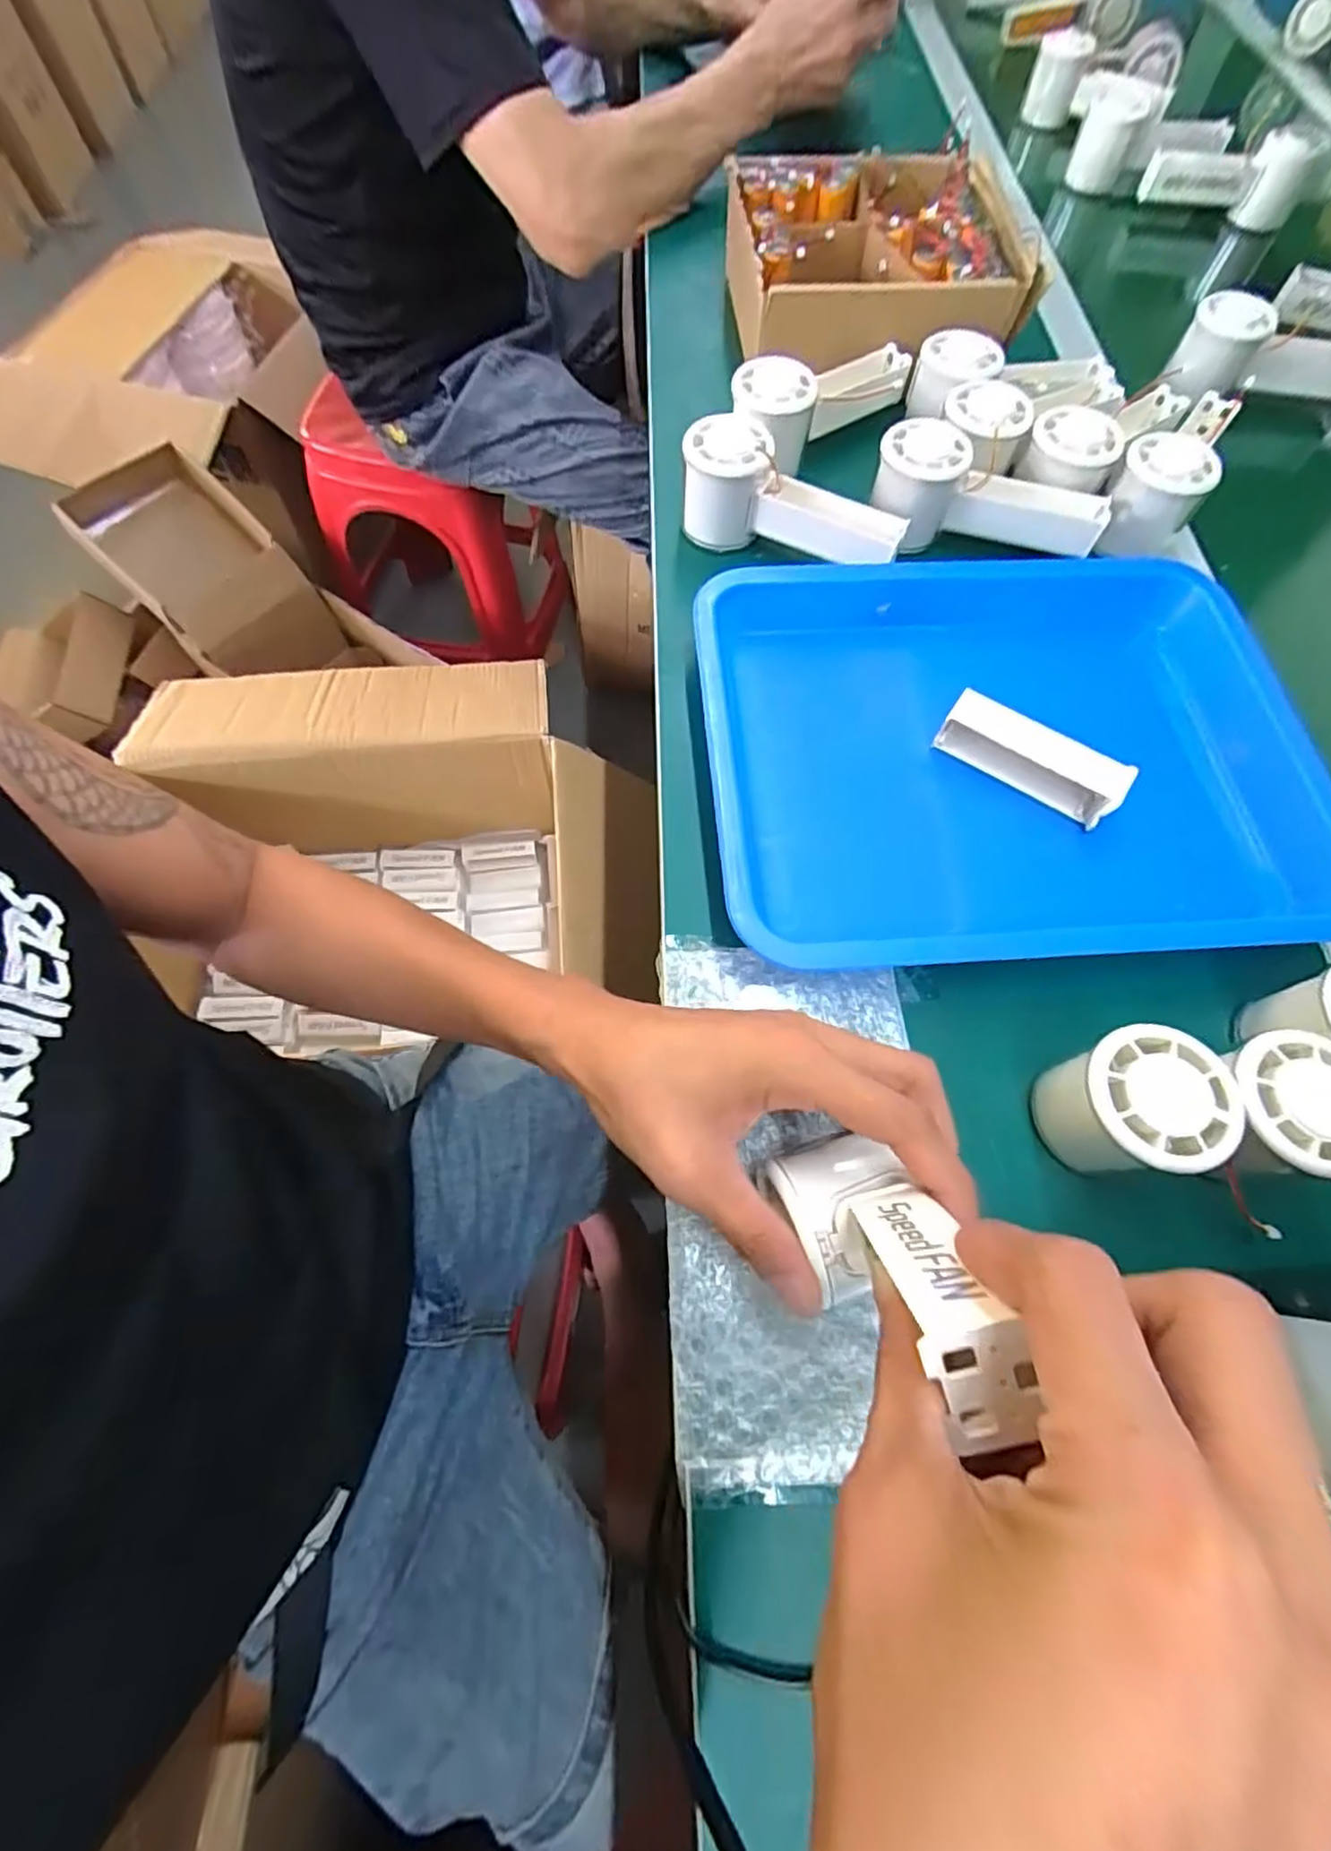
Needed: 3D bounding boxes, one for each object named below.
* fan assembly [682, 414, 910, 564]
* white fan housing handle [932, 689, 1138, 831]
[{"bbox_3d":[0.083,-0.277,0.444,0.149,0.059,0.050,18,67,7],"label":"fan assembly"},{"bbox_3d":[0.207,-0.095,0.386,0.100,0.029,0.026,35,70,13],"label":"white fan housing handle"}]

